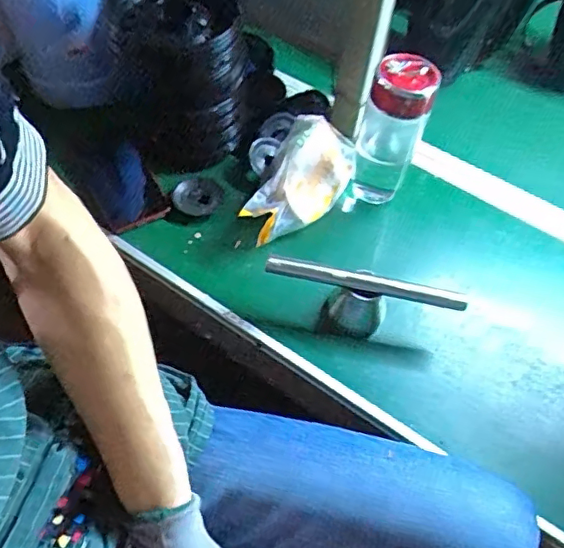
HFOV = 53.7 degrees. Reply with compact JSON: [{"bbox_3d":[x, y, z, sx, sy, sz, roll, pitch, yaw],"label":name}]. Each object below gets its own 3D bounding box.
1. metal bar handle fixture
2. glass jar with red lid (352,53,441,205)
[{"bbox_3d":[0.083,0.031,0.575,0.203,0.074,0.046,8,55,2],"label":"metal bar handle fixture"},{"bbox_3d":[0.127,-0.165,0.649,0.067,0.172,0.061,2,55,-3],"label":"glass jar with red lid"}]

